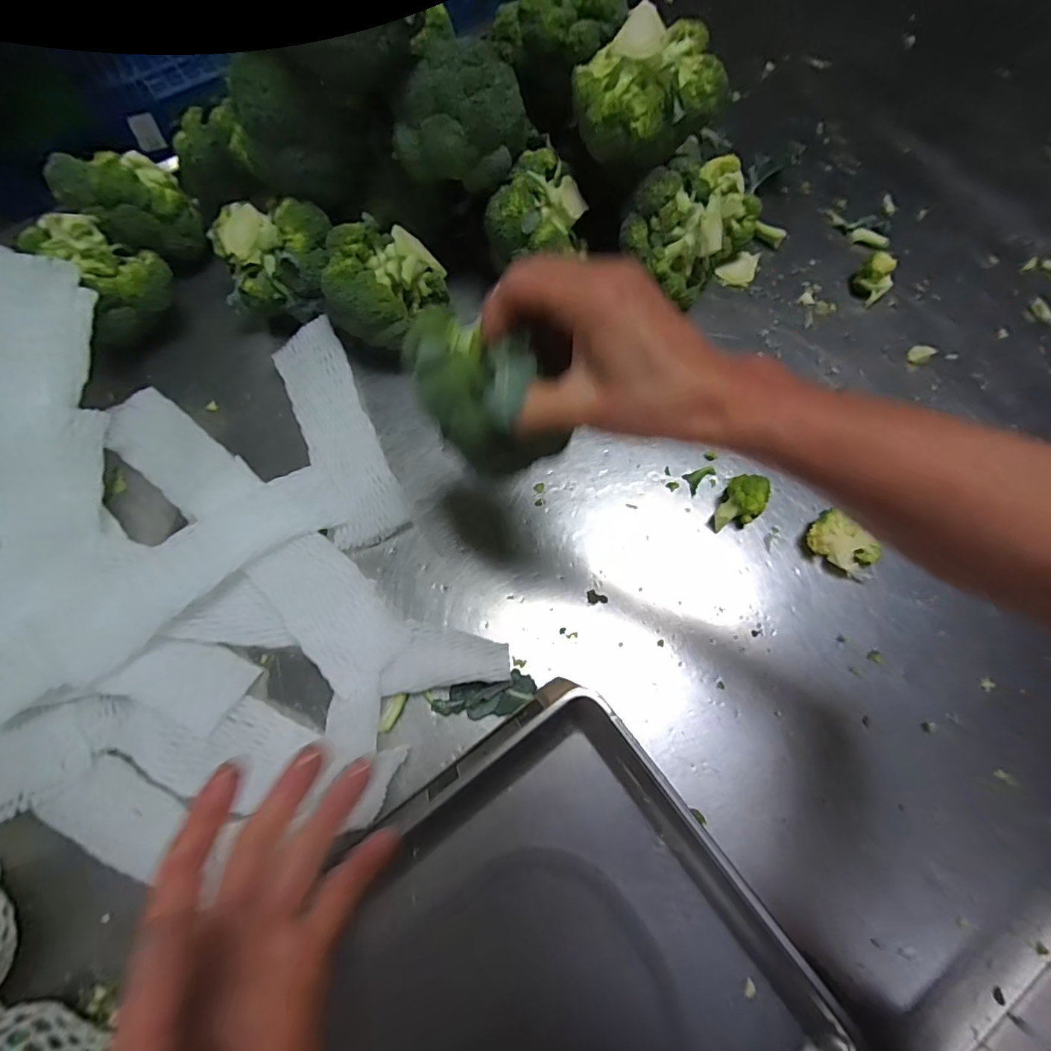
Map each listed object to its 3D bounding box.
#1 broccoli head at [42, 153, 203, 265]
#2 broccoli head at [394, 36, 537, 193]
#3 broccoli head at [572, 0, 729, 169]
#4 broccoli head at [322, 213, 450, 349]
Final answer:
[{"bbox_3d":[-0.395,-0.322,0.532,0.099,0.084,0.080,-42,77,-12],"label":"broccoli head"},{"bbox_3d":[-0.052,-0.365,0.463,0.106,0.086,0.091,18,73,5],"label":"broccoli head"},{"bbox_3d":[0.105,-0.388,0.453,0.118,0.075,0.110,0,72,0],"label":"broccoli head"},{"bbox_3d":[-0.139,-0.227,0.509,0.091,0.094,0.095,0,72,0],"label":"broccoli head"}]

